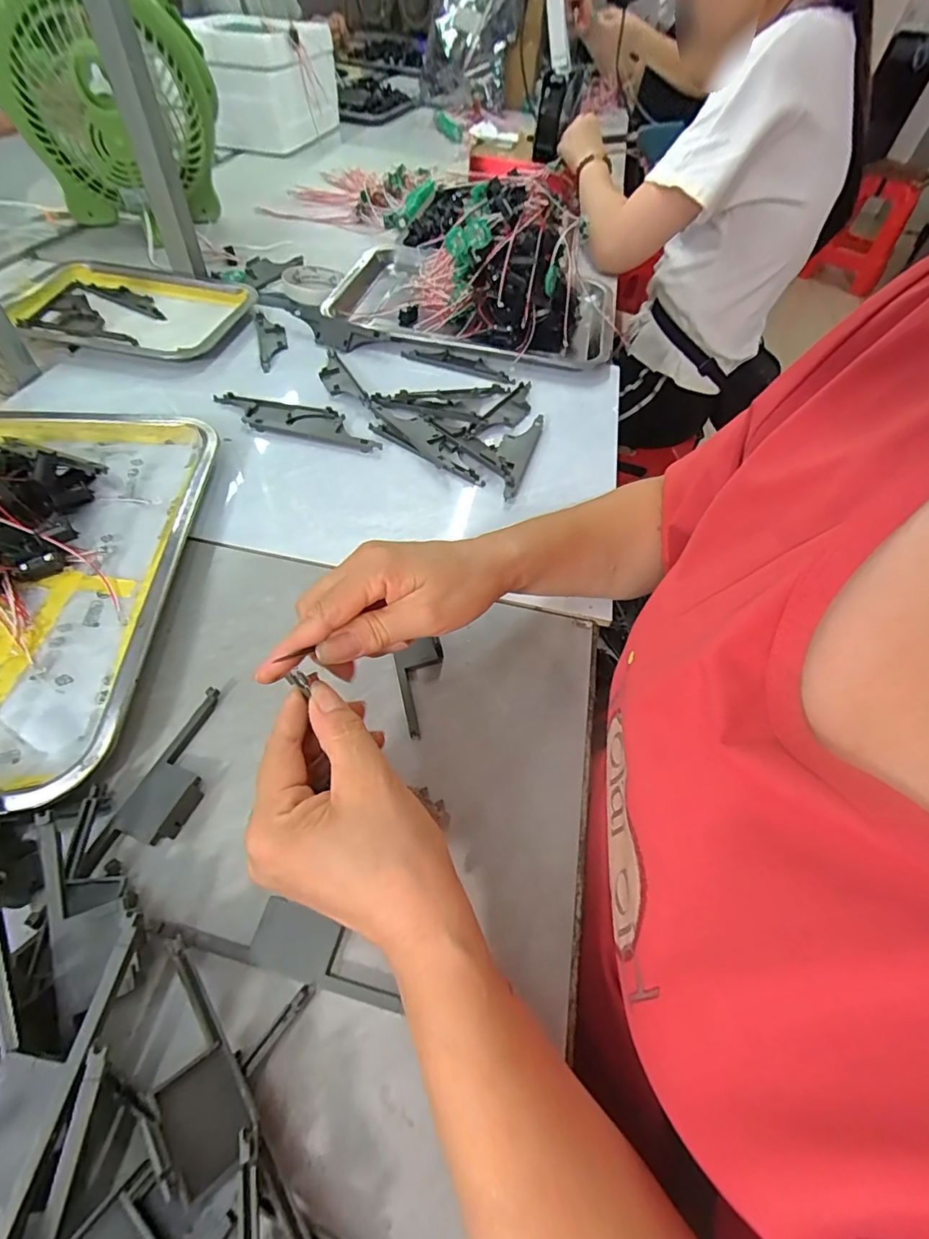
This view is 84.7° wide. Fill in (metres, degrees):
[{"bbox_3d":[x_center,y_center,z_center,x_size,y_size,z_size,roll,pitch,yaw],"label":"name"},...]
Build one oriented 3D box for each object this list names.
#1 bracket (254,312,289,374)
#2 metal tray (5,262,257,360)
[{"bbox_3d":[-0.224,-0.326,0.596,0.032,0.008,0.124,-11,56,-12],"label":"bracket"},{"bbox_3d":[-0.387,-0.364,0.600,0.244,0.021,0.186,8,54,2],"label":"metal tray"}]

